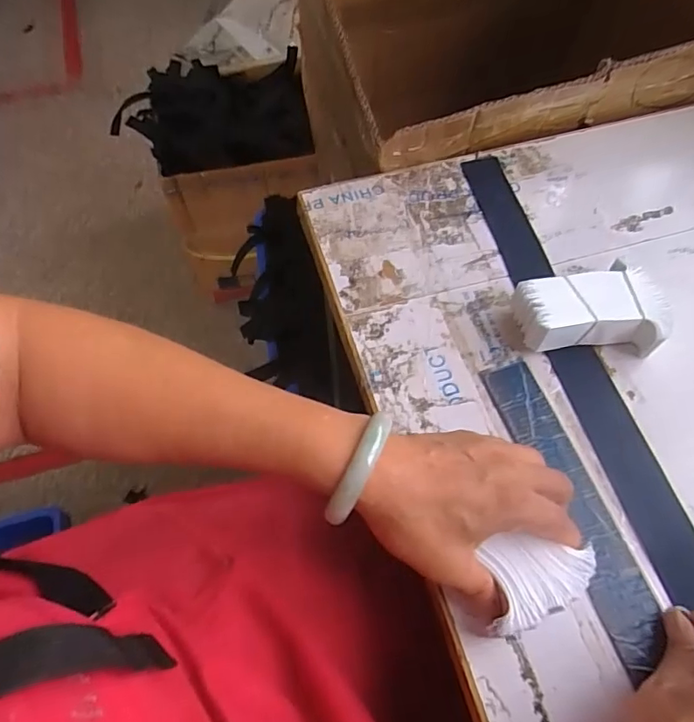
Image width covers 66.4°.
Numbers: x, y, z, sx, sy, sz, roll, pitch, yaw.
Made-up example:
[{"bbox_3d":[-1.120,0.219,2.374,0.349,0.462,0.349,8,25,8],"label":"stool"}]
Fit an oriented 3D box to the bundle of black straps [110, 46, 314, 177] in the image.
[{"bbox_3d":[-0.296,-0.516,1.109,0.411,0.048,0.326,-8,61,-3],"label":"bundle of black straps"}]

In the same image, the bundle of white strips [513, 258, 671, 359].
[{"bbox_3d":[0.190,-0.040,0.421,0.114,0.038,0.070,-1,60,0],"label":"bundle of white strips"}]

